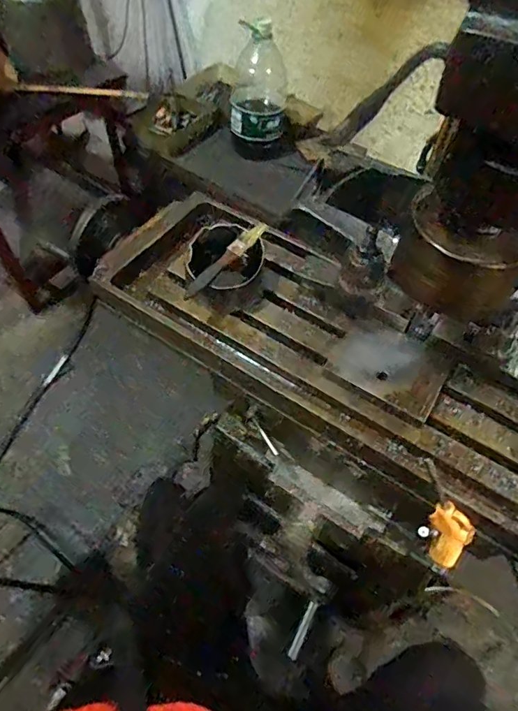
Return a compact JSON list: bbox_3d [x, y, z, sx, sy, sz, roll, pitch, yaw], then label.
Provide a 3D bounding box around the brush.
[{"bbox_3d":[-0.043,-0.123,0.581,0.022,0.015,0.143,41,78,21],"label":"brush"}]

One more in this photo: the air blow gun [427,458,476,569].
[{"bbox_3d":[0.209,0.186,0.495,0.025,0.184,0.053,-40,44,-25],"label":"air blow gun"}]

